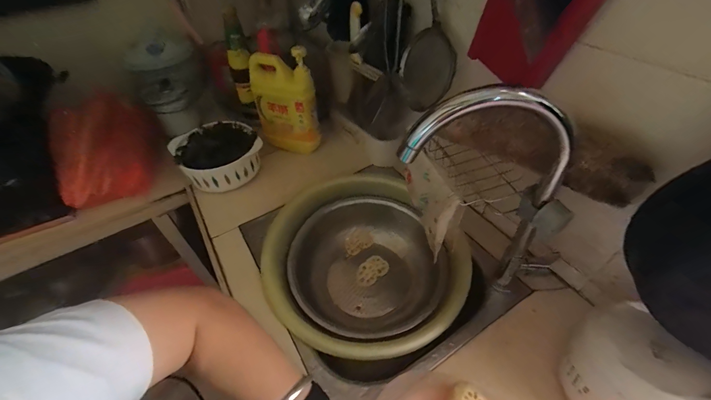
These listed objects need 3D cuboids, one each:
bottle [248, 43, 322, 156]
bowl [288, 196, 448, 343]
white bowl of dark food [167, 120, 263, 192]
[{"bbox_3d":[-0.161,-0.216,0.712,0.143,0.224,0.074,-7,47,-3],"label":"bottle"},{"bbox_3d":[0.026,0.132,0.627,0.291,0.092,0.279,-3,49,4],"label":"bowl"},{"bbox_3d":[-0.304,-0.102,0.706,0.171,0.079,0.161,-2,47,2],"label":"white bowl of dark food"}]

